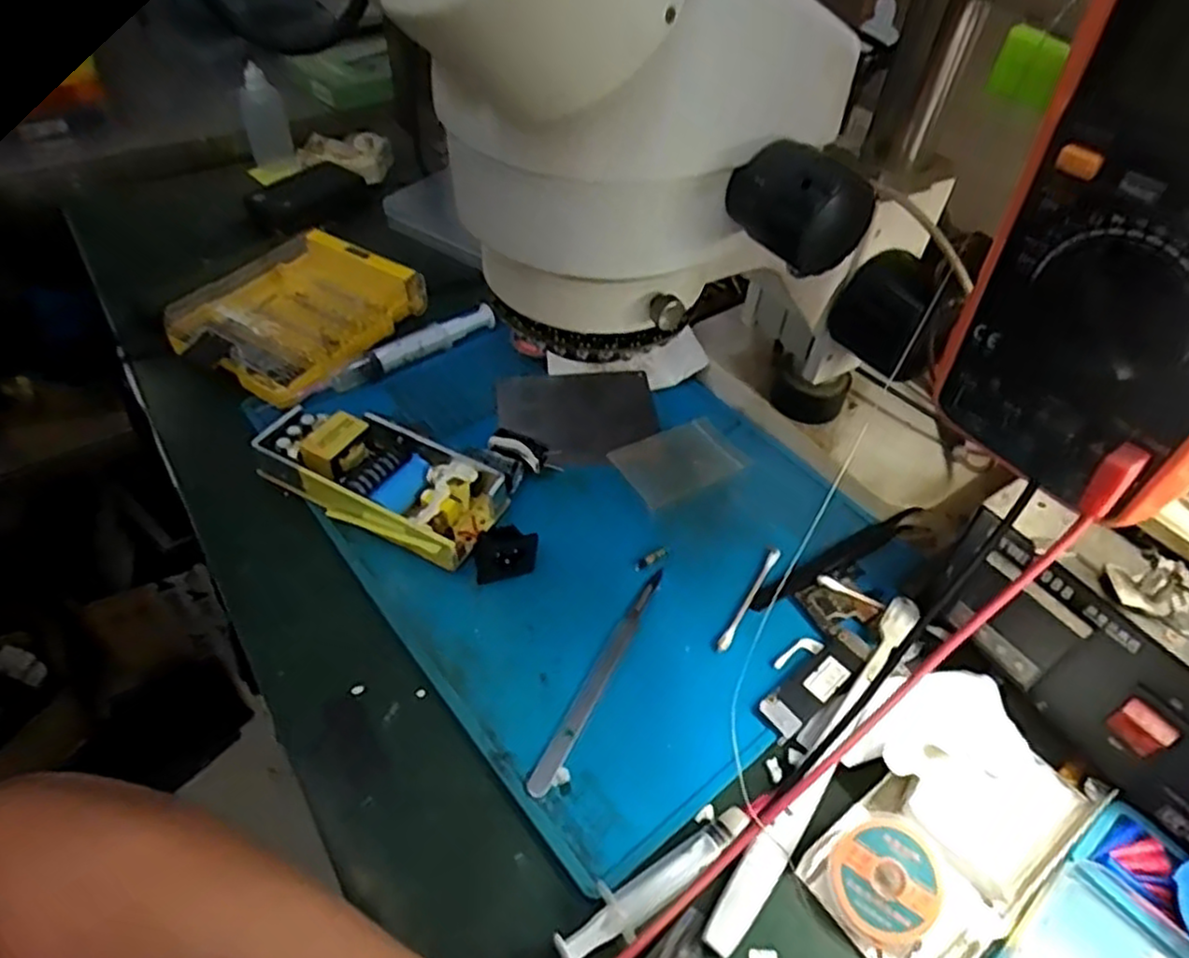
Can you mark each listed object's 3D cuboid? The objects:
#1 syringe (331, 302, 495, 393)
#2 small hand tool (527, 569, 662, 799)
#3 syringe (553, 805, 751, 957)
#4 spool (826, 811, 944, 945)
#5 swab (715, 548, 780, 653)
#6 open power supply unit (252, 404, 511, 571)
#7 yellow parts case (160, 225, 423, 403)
[{"bbox_3d":[-0.121,-0.091,0.488,0.120,0.013,0.021,-29,55,-25],"label":"syringe"},{"bbox_3d":[0.004,0.090,0.340,0.010,0.004,0.125,22,51,17],"label":"small hand tool"},{"bbox_3d":[0.024,0.153,0.278,0.087,0.011,0.019,-27,54,-24],"label":"syringe"},{"bbox_3d":[0.114,0.153,0.280,0.045,0.015,0.039,-25,53,-22],"label":"spool"},{"bbox_3d":[0.080,0.060,0.370,0.006,0.004,0.070,27,53,21],"label":"swab"},{"bbox_3d":[-0.116,-0.002,0.402,0.130,0.033,0.063,24,52,18],"label":"open power supply unit"},{"bbox_3d":[-0.204,-0.117,0.498,0.118,0.032,0.152,23,52,18],"label":"yellow parts case"}]

